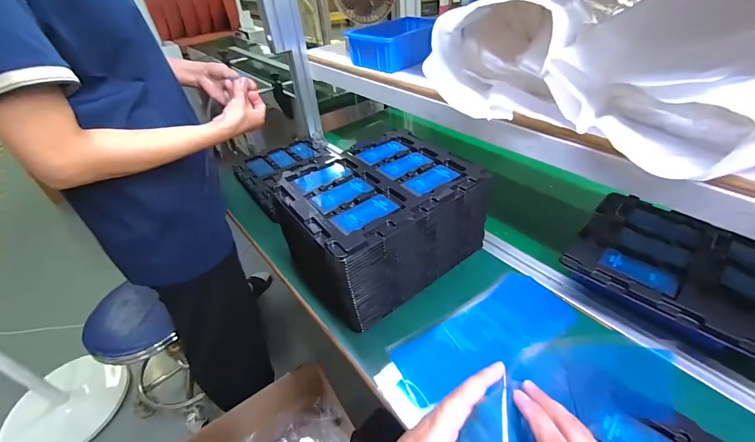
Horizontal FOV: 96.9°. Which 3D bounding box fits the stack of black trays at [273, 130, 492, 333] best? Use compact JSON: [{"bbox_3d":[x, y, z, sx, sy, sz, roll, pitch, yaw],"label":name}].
[{"bbox_3d":[0.008,-0.004,0.555,0.270,0.157,0.204,-28,45,-25],"label":"stack of black trays"}]

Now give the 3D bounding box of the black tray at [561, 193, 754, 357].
[{"bbox_3d":[0.426,0.066,0.448,0.192,0.035,0.271,-34,48,-30],"label":"black tray"}]

